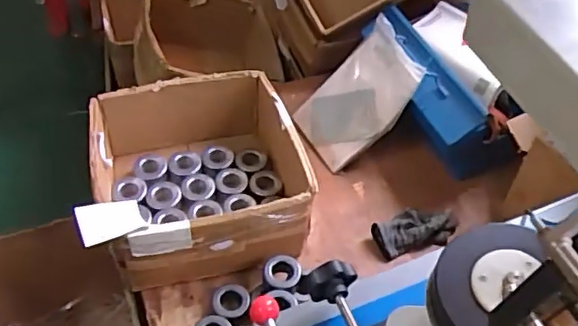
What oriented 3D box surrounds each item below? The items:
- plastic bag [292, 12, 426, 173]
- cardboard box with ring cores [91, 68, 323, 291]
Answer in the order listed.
[{"bbox_3d":[0.139,-0.138,1.180,0.052,0.284,0.188,13,32,-46],"label":"plastic bag"},{"bbox_3d":[-0.156,0.023,1.033,0.333,0.174,0.325,-10,50,-13],"label":"cardboard box with ring cores"}]

